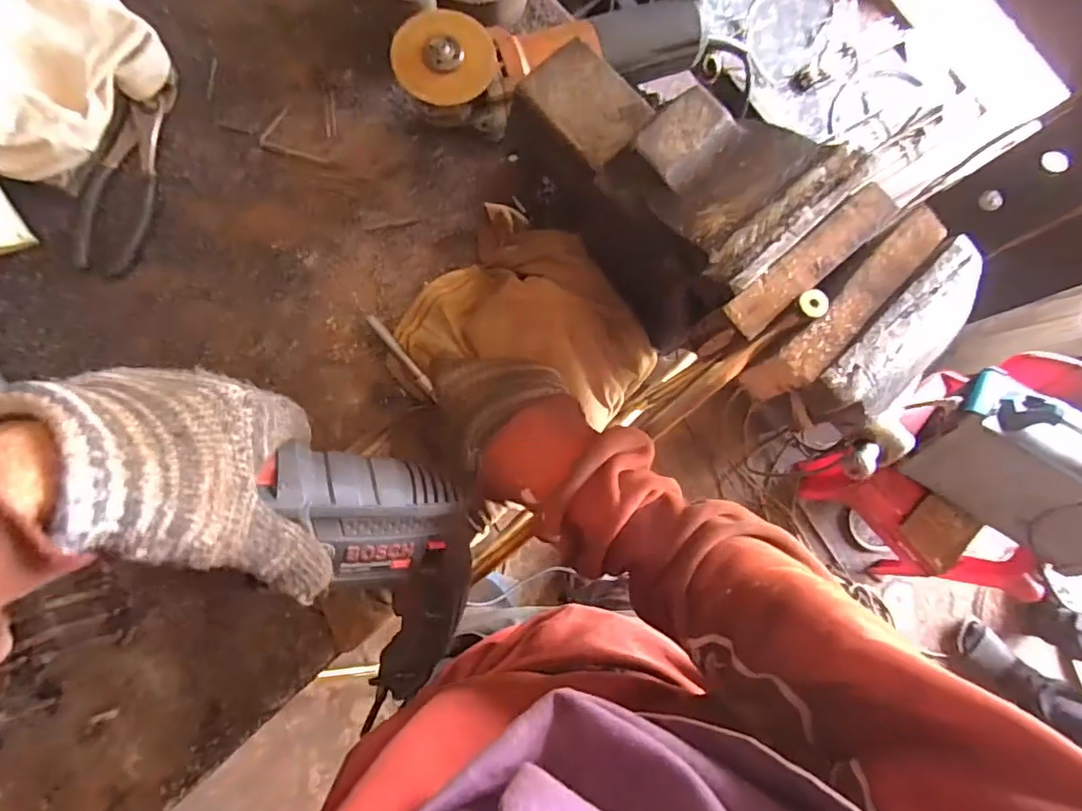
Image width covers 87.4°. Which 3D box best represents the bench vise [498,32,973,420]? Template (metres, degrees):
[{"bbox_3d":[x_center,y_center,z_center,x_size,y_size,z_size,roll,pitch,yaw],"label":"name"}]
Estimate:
[{"bbox_3d":[0.124,-0.125,0.409,0.150,0.168,0.328,-38,78,-4],"label":"bench vise"}]

